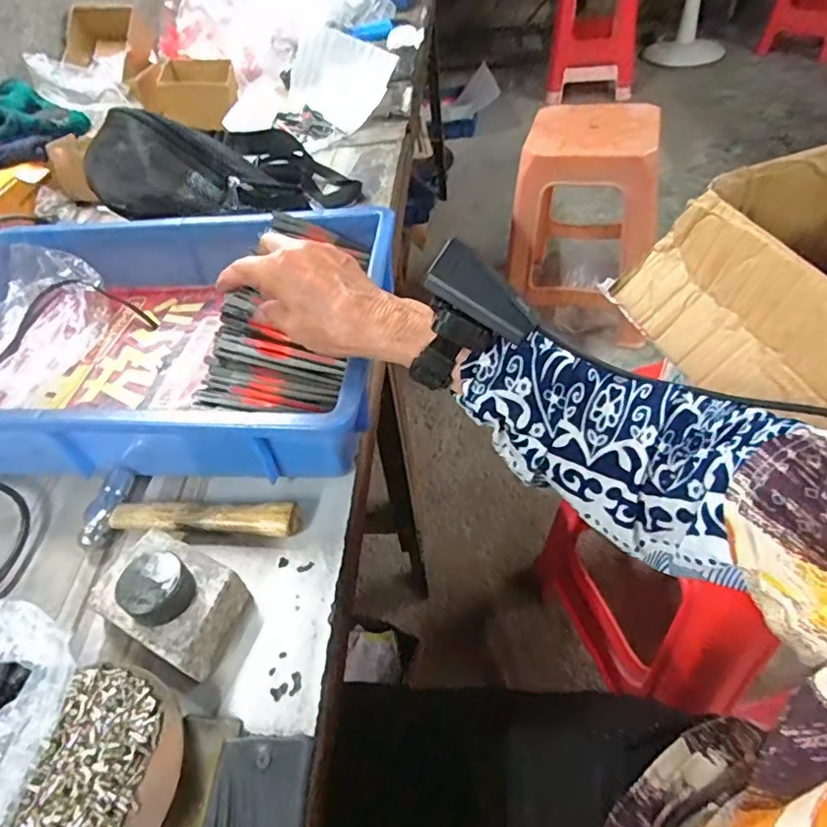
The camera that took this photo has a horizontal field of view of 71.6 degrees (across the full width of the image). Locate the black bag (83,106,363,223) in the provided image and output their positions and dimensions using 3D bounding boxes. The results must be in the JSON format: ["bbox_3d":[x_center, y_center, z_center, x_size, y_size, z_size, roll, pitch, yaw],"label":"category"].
[{"bbox_3d":[-0.240,-0.316,0.730,0.312,0.097,0.163,-7,47,-24],"label":"black bag"}]

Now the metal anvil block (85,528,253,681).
[{"bbox_3d":[-0.149,0.108,0.346,0.085,0.050,0.063,18,52,25],"label":"metal anvil block"}]

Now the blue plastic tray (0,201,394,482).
[{"bbox_3d":[-0.237,-0.072,0.503,0.414,0.097,0.276,-2,46,7],"label":"blue plastic tray"}]

